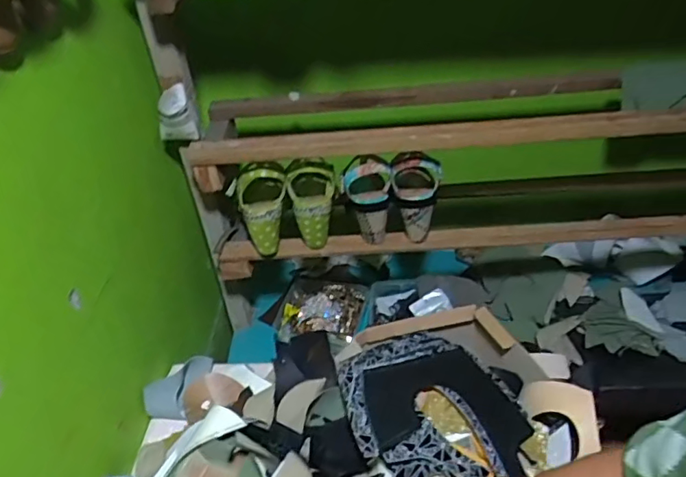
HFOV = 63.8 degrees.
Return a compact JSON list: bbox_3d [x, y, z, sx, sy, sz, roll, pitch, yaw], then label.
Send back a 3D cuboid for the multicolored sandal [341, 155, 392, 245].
[{"bbox_3d":[0.041,-0.067,0.915,0.083,0.129,0.087,-2,36,5],"label":"multicolored sandal"}]

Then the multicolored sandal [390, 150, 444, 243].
[{"bbox_3d":[0.116,-0.067,0.894,0.083,0.137,0.063,2,36,10],"label":"multicolored sandal"}]

